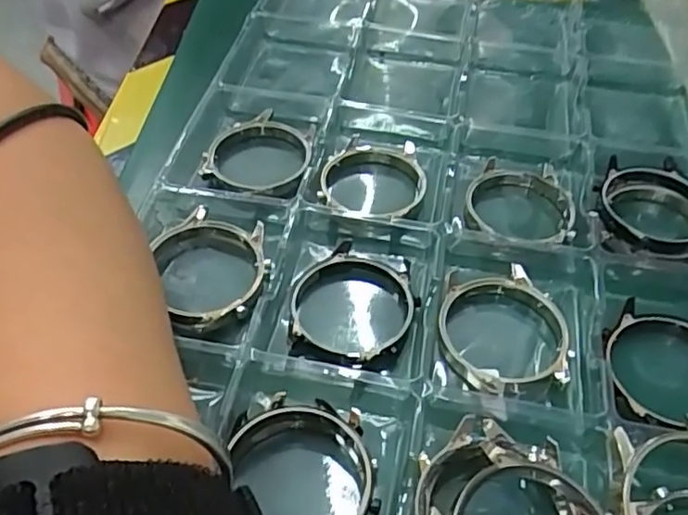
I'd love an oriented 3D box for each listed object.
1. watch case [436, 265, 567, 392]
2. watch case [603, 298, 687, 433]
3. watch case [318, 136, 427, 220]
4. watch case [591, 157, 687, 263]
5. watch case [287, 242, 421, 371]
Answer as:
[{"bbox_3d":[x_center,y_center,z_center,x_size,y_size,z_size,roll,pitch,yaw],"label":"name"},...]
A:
[{"bbox_3d":[0.058,0.026,0.231,0.045,0.011,0.047,-4,49,-4],"label":"watch case"},{"bbox_3d":[0.113,0.036,0.222,0.047,0.011,0.054,3,49,3],"label":"watch case"},{"bbox_3d":[0.012,-0.034,0.279,0.044,0.011,0.046,21,51,15],"label":"watch case"},{"bbox_3d":[0.130,-0.019,0.265,0.046,0.010,0.057,18,50,13],"label":"watch case"},{"bbox_3d":[0.002,0.019,0.236,0.045,0.008,0.052,22,51,16],"label":"watch case"}]

